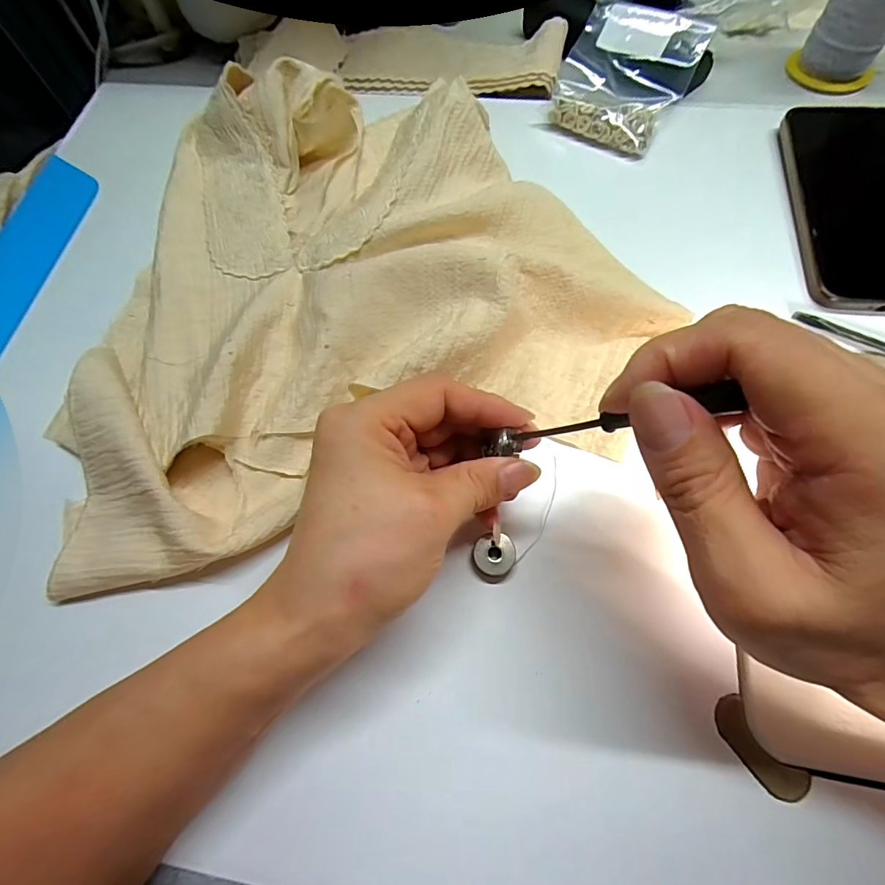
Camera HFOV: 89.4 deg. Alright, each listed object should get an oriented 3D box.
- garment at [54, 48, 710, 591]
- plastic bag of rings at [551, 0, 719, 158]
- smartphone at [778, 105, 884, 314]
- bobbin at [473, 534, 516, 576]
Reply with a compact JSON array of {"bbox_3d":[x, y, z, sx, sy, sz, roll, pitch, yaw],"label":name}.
[{"bbox_3d":[-0.061,-0.110,0.275,0.352,0.042,0.326,-14,67,-3],"label":"garment"},{"bbox_3d":[0.133,-0.268,0.325,0.091,0.030,0.113,28,71,14],"label":"plastic bag of rings"},{"bbox_3d":[0.262,-0.150,0.282,0.080,0.014,0.158,5,67,5],"label":"smartphone"},{"bbox_3d":[0.026,0.055,0.219,0.020,0.011,0.019,-1,67,3],"label":"bobbin"}]

